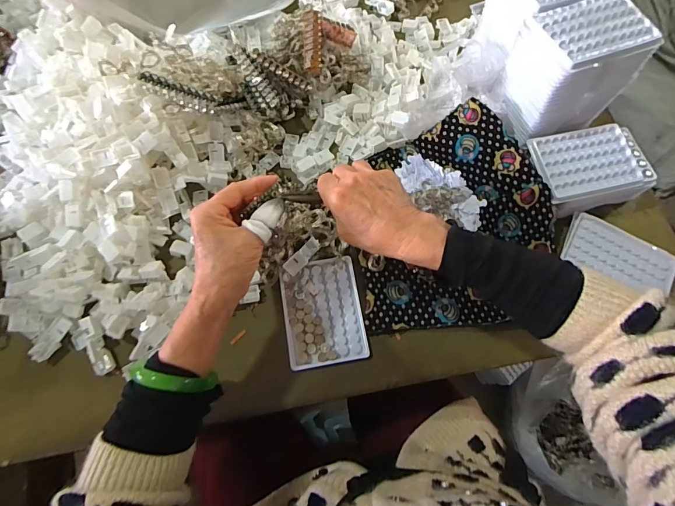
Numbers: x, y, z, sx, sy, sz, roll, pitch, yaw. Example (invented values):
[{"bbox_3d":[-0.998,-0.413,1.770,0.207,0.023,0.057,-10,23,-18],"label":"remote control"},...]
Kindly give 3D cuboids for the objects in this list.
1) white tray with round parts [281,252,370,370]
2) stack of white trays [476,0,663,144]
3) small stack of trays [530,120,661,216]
[{"bbox_3d":[-0.018,0.072,0.461,0.095,0.010,0.126,-9,71,-6],"label":"white tray with round parts"},{"bbox_3d":[0.284,-0.275,0.484,0.130,0.109,0.187,-17,72,-9],"label":"stack of white trays"},{"bbox_3d":[0.331,-0.112,0.496,0.149,0.046,0.097,-13,71,-7],"label":"small stack of trays"}]

